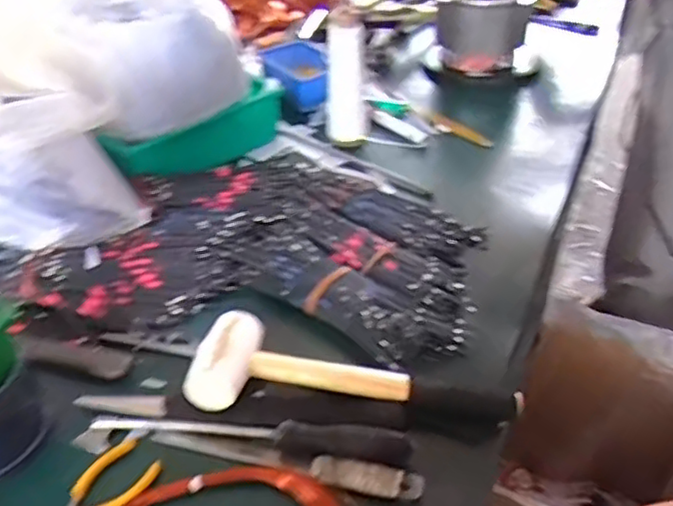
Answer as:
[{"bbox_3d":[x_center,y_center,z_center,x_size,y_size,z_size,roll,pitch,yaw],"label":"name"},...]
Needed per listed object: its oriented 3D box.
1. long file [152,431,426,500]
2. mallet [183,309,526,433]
[{"bbox_3d":[-0.040,0.153,0.495,0.206,0.009,0.023,8,38,12],"label":"long file"},{"bbox_3d":[0.015,0.095,0.537,0.264,0.040,0.081,2,37,5],"label":"mallet"}]

